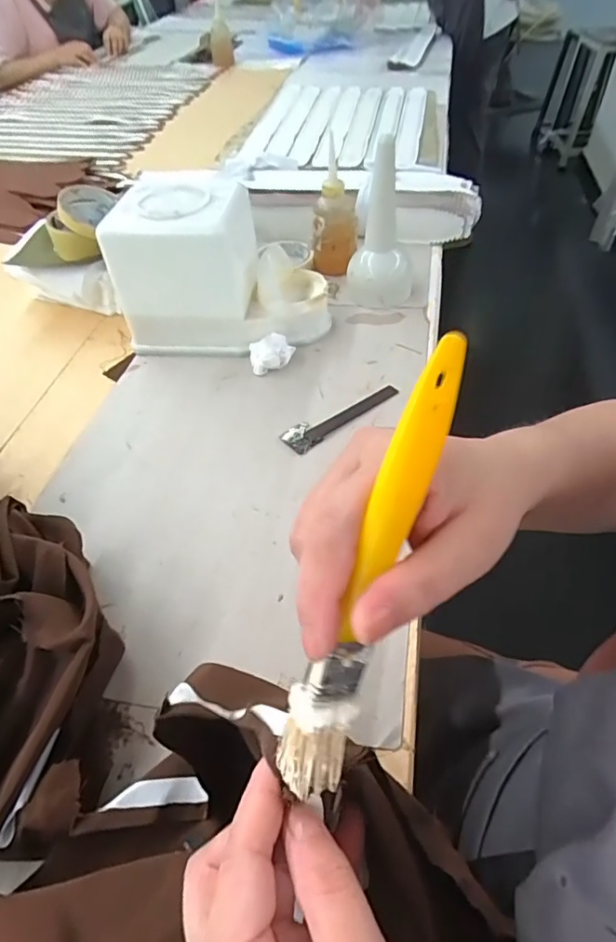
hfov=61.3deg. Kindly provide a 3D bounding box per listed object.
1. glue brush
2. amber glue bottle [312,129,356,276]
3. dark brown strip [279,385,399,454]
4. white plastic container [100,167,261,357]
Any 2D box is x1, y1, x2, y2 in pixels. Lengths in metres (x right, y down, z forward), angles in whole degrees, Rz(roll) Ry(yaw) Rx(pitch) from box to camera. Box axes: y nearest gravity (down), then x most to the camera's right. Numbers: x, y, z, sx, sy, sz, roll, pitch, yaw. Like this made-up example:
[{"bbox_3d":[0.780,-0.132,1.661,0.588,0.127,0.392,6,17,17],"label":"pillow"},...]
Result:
[{"bbox_3d":[0.020,0.039,0.182,0.022,0.171,0.018,22,16,21],"label":"glue brush"},{"bbox_3d":[0.036,-0.357,0.719,0.060,0.161,0.049,13,51,14],"label":"amber glue bottle"},{"bbox_3d":[0.037,-0.062,0.567,0.141,0.005,0.036,-30,54,-21],"label":"dark brown strip"},{"bbox_3d":[-0.144,-0.247,0.637,0.155,0.165,0.125,5,50,9],"label":"white plastic container"}]

